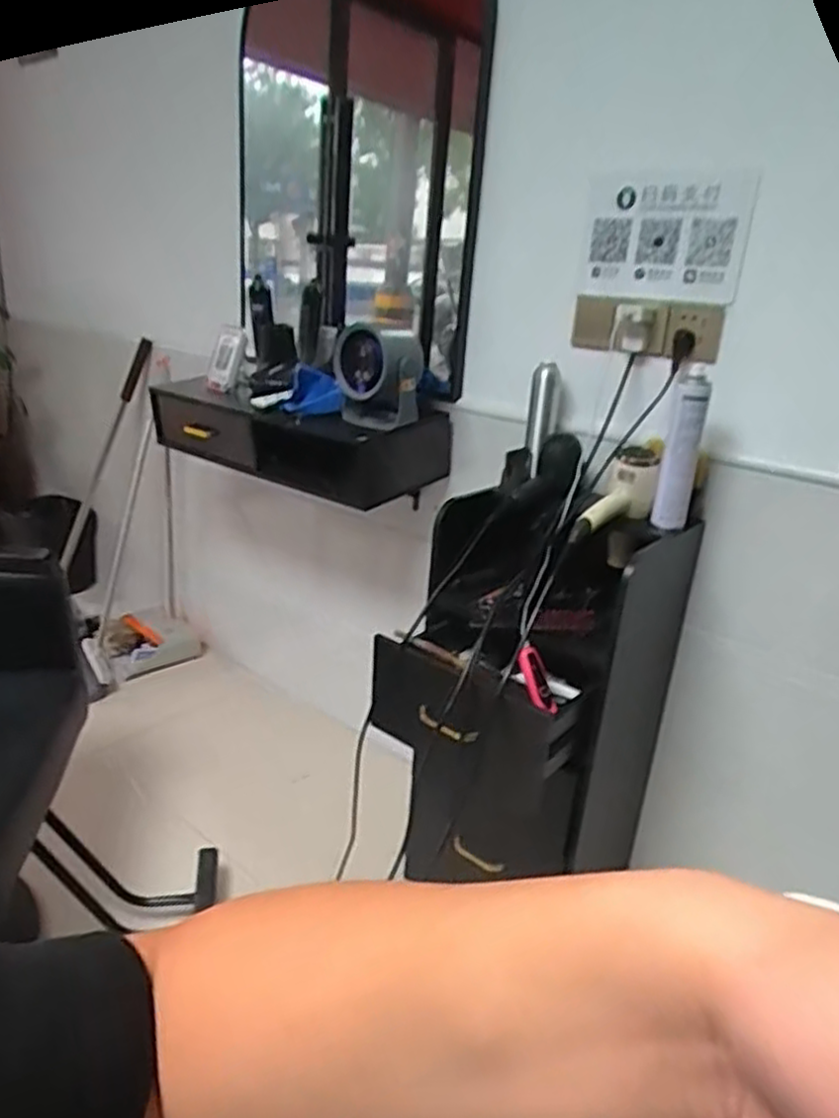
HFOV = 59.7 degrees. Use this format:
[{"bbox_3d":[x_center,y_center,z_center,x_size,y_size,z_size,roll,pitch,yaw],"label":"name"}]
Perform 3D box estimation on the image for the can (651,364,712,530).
[{"bbox_3d":[0.413,-0.171,1.149,0.054,0.238,0.050,13,22,21],"label":"can"}]

